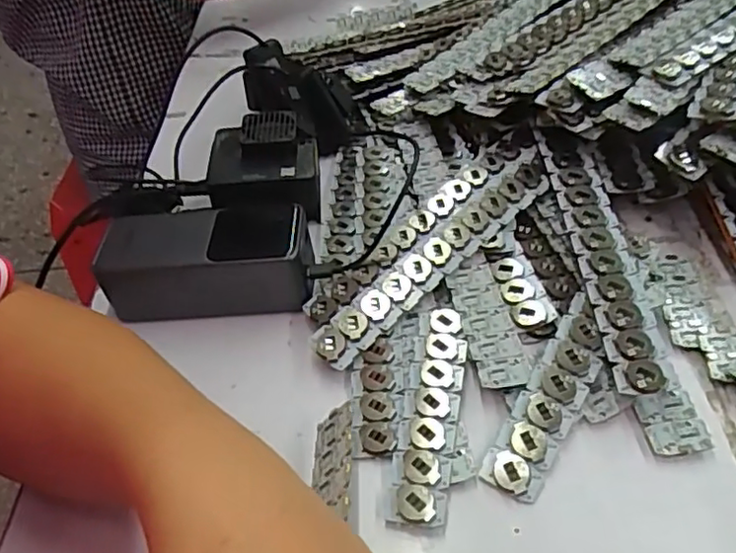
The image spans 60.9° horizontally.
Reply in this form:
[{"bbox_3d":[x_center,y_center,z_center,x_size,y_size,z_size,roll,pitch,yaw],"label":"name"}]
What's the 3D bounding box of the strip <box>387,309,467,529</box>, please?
[{"bbox_3d":[0.033,0.069,0.336,0.033,0.012,0.124,2,46,9],"label":"strip"}]

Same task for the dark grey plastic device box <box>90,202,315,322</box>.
[{"bbox_3d":[-0.102,-0.012,0.404,0.130,0.047,0.057,-4,45,3],"label":"dark grey plastic device box"}]

